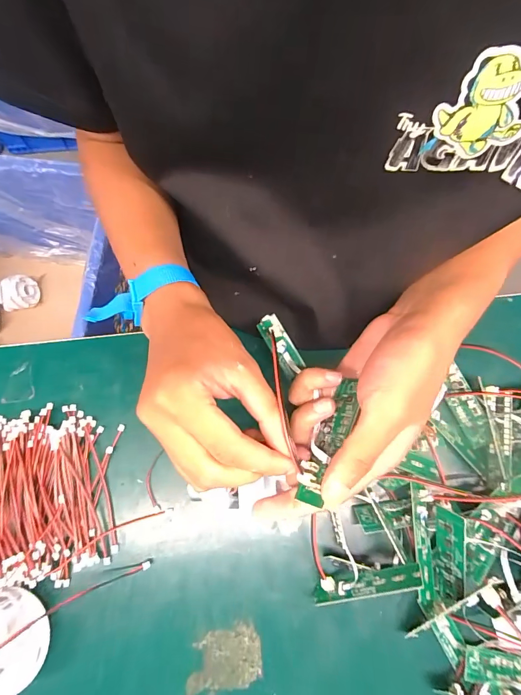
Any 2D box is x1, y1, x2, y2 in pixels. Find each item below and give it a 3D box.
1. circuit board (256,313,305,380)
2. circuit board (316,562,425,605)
[{"bbox_3d":[0.015,-0.002,0.278,0.019,0.006,0.049,-36,82,20],"label":"circuit board"},{"bbox_3d":[0.074,0.171,0.260,0.083,0.017,0.004,-30,114,25],"label":"circuit board"}]

